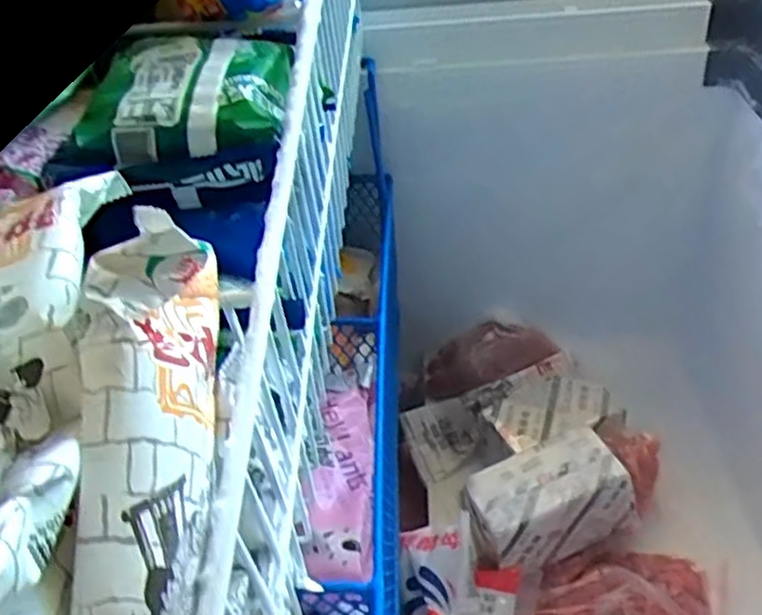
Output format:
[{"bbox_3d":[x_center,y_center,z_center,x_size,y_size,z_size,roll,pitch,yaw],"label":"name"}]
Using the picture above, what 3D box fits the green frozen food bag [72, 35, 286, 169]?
[{"bbox_3d":[-0.090,-0.101,0.349,0.089,0.022,0.091,-5,39,1],"label":"green frozen food bag"}]

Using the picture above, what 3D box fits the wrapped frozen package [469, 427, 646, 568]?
[{"bbox_3d":[0.134,0.153,0.600,0.121,0.061,0.070,-18,41,-15],"label":"wrapped frozen package"}]

